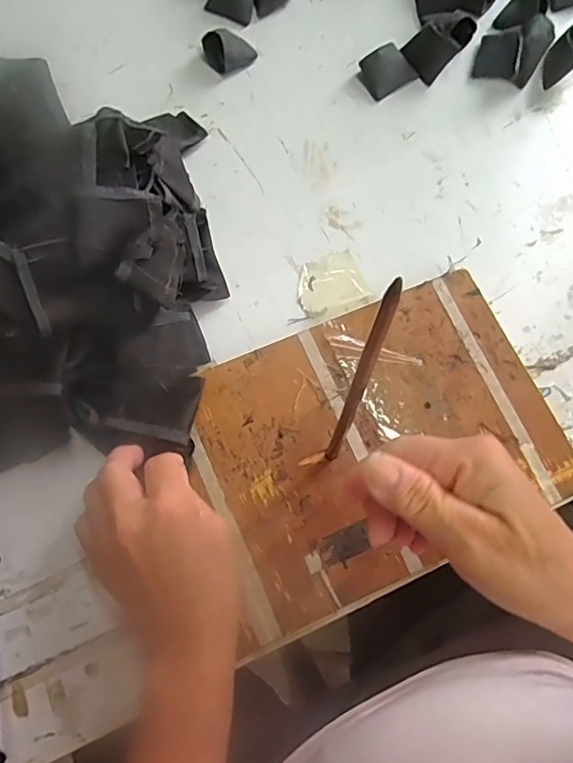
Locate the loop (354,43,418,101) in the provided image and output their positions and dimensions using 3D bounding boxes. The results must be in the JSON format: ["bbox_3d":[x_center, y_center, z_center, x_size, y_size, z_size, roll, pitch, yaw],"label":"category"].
[{"bbox_3d":[0.086,-0.268,0.465,0.044,0.017,0.033,-34,77,-11],"label":"loop"}]

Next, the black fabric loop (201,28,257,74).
[{"bbox_3d":[-0.048,-0.281,0.460,0.045,0.026,0.026,-6,73,-3],"label":"black fabric loop"}]

